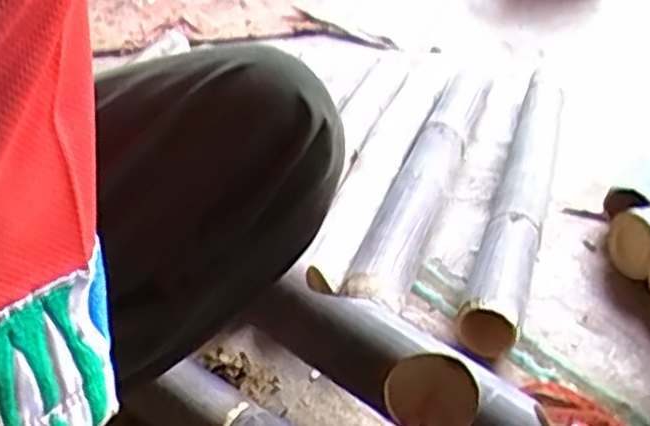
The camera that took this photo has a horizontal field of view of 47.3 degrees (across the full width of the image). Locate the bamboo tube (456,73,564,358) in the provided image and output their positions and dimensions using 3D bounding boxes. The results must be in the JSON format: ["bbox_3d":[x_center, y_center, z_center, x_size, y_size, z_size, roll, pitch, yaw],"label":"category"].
[{"bbox_3d":[0.250,-0.035,0.922,0.069,0.072,0.604,11,34,16],"label":"bamboo tube"}]

